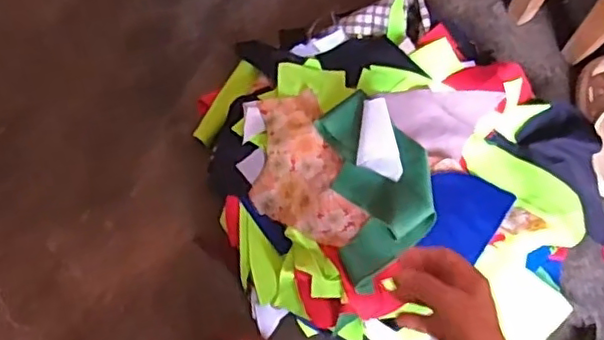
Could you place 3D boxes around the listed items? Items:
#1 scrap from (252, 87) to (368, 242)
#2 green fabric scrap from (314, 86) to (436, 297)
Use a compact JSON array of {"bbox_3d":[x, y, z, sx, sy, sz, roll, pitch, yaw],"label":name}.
[{"bbox_3d":[-0.009,0.002,0.803,0.118,0.046,0.215,-18,71,-8],"label":"scrap"},{"bbox_3d":[0.098,0.017,0.764,0.123,0.024,0.245,-8,70,-5],"label":"green fabric scrap"}]

